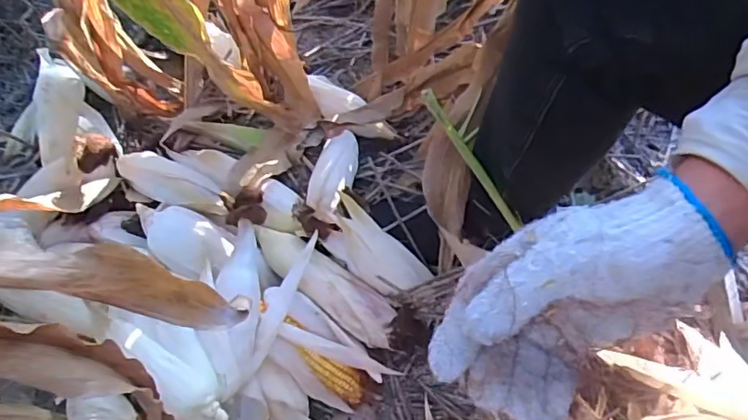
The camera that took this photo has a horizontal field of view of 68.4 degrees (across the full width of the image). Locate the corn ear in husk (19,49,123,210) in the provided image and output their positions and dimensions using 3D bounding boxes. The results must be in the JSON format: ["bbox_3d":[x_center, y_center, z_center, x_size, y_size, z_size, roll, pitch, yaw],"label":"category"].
[{"bbox_3d":[-0.409,-0.089,0.735,0.113,0.078,0.213,-25,65,-12],"label":"corn ear in husk"}]

